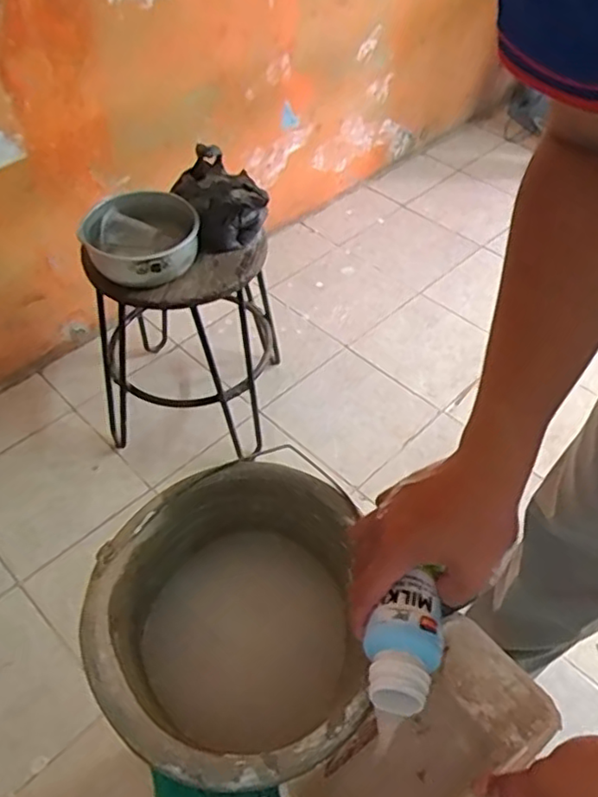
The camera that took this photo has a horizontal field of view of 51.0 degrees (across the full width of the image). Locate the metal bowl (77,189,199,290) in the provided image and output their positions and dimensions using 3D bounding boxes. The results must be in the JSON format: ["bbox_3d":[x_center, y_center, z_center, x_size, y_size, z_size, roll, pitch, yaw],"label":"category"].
[{"bbox_3d":[-0.266,-0.265,1.065,0.192,0.075,0.209,-11,51,-10],"label":"metal bowl"}]

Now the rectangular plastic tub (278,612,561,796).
[{"bbox_3d":[0.096,0.299,0.502,0.197,0.153,0.097,-33,55,-25],"label":"rectangular plastic tub"}]

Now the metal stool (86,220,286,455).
[{"bbox_3d":[-0.229,-0.145,1.306,0.339,0.472,0.348,5,51,3],"label":"metal stool"}]

